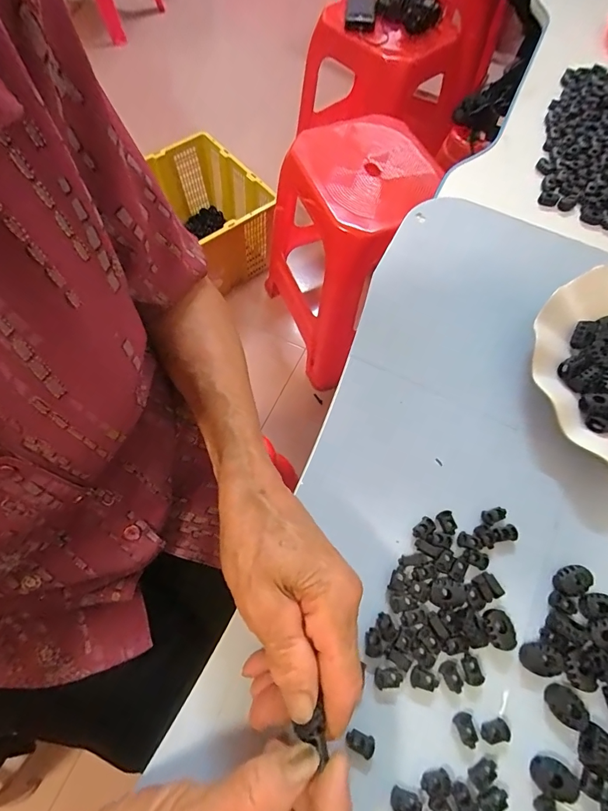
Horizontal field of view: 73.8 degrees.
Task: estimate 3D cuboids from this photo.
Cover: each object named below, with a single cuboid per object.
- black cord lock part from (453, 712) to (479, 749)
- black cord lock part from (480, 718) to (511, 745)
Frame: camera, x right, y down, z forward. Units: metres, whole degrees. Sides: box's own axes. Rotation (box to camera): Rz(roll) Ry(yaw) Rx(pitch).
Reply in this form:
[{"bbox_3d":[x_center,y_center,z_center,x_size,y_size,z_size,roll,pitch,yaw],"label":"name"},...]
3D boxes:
[{"bbox_3d":[0.091,0.181,0.226,0.010,0.005,0.015,-18,67,-9],"label":"black cord lock part"},{"bbox_3d":[0.107,0.182,0.225,0.016,0.004,0.011,-10,66,-6],"label":"black cord lock part"}]

